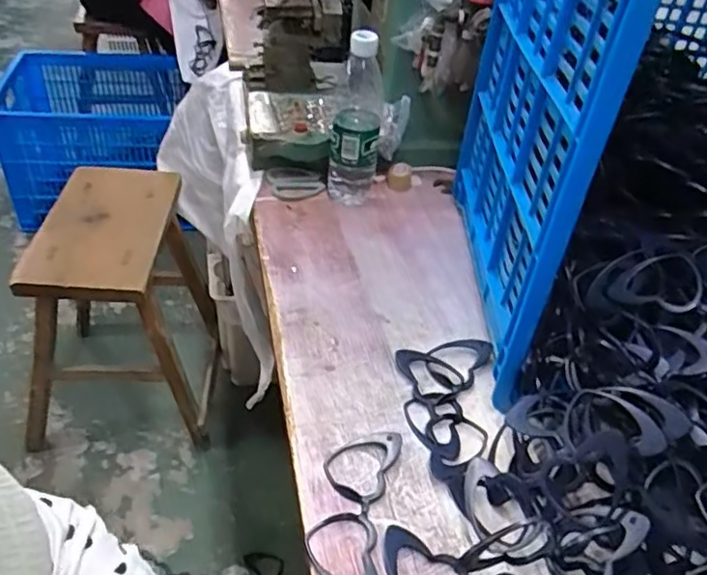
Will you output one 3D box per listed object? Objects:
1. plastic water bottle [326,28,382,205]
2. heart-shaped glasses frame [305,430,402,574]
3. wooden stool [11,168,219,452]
[{"bbox_3d":[0.005,-0.222,0.816,0.067,0.224,0.070,7,40,-1],"label":"plastic water bottle"},{"bbox_3d":[0.000,0.178,0.502,0.061,0.015,0.151,11,40,5],"label":"heart-shaped glasses frame"},{"bbox_3d":[-0.479,0.040,1.287,0.338,0.438,0.360,1,40,-7],"label":"wooden stool"}]

